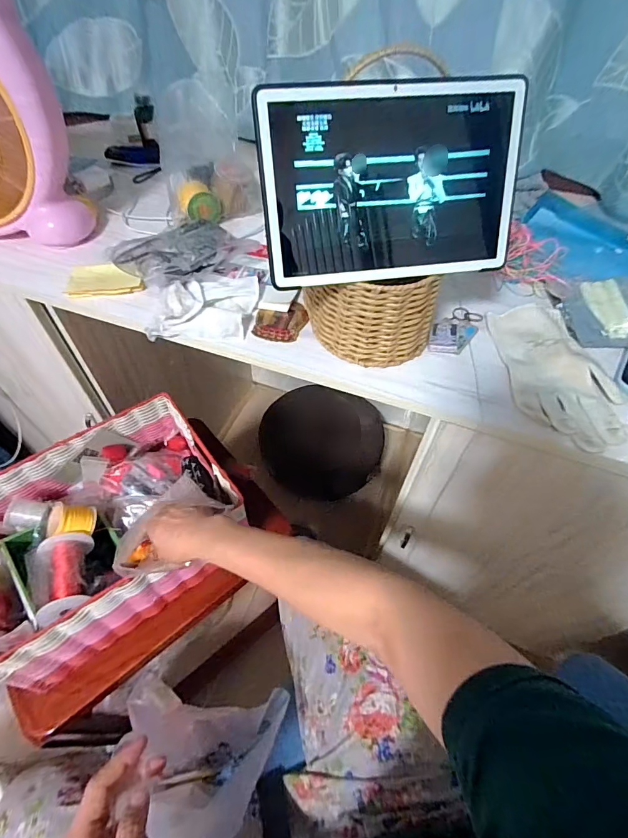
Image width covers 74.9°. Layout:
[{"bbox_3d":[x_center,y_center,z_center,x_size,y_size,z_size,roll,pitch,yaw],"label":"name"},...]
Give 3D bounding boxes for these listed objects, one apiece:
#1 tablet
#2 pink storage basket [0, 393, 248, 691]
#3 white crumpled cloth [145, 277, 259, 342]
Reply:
[{"bbox_3d":[0.071,-0.210,0.374,0.234,0.156,0.013,-8,26,-7],"label":"tablet"},{"bbox_3d":[-0.310,0.155,0.612,0.342,0.157,0.270,-29,59,-22],"label":"pink storage basket"},{"bbox_3d":[-0.139,-0.146,0.529,0.118,0.032,0.101,8,53,4],"label":"white crumpled cloth"}]

